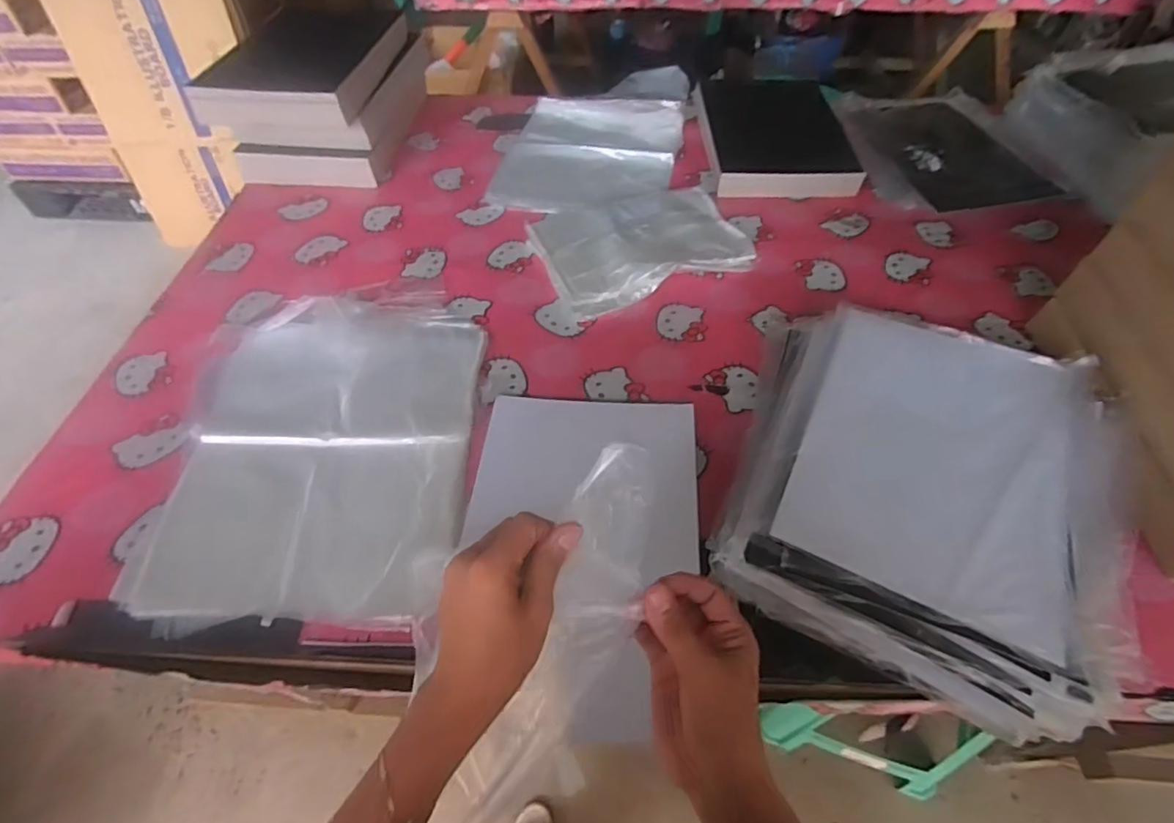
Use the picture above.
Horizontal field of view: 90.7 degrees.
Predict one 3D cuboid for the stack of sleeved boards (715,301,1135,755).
[{"bbox_3d":[0.353,0.062,0.617,0.372,0.080,0.418,23,54,20],"label":"stack of sleeved boards"}]

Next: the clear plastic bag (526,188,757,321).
[{"bbox_3d":[0.086,-0.275,0.931,0.316,0.026,0.238,-18,51,-13],"label":"clear plastic bag"}]

